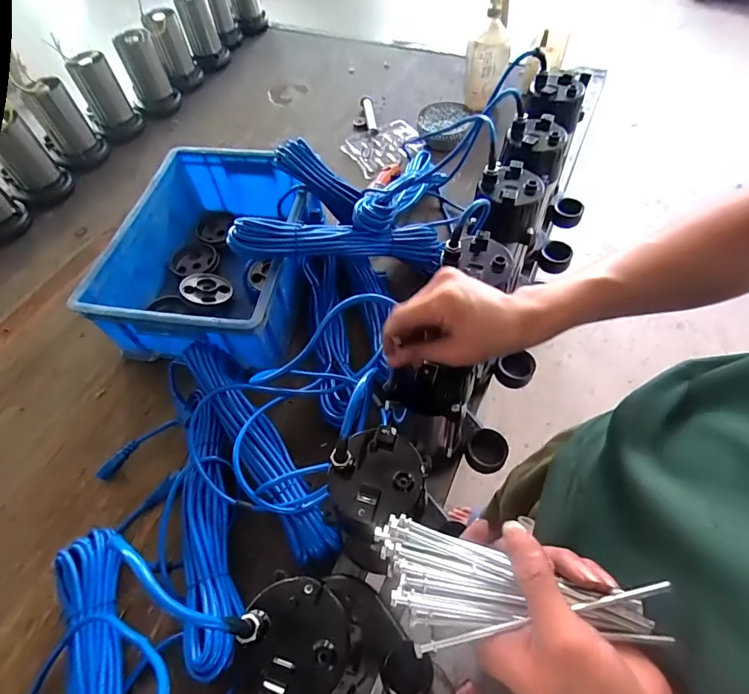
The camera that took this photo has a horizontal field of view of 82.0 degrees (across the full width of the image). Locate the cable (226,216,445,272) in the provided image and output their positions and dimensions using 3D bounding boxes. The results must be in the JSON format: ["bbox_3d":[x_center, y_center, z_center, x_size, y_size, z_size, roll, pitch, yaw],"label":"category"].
[{"bbox_3d":[-0.050,-0.169,0.688,0.351,0.072,0.069,-4,53,-27],"label":"cable"}]

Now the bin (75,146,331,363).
[{"bbox_3d":[-0.271,-0.164,0.766,0.299,0.147,0.396,5,57,8],"label":"bin"}]

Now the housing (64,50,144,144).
[{"bbox_3d":[-0.659,-0.605,1.055,0.109,0.171,0.091,-40,62,-20],"label":"housing"}]

